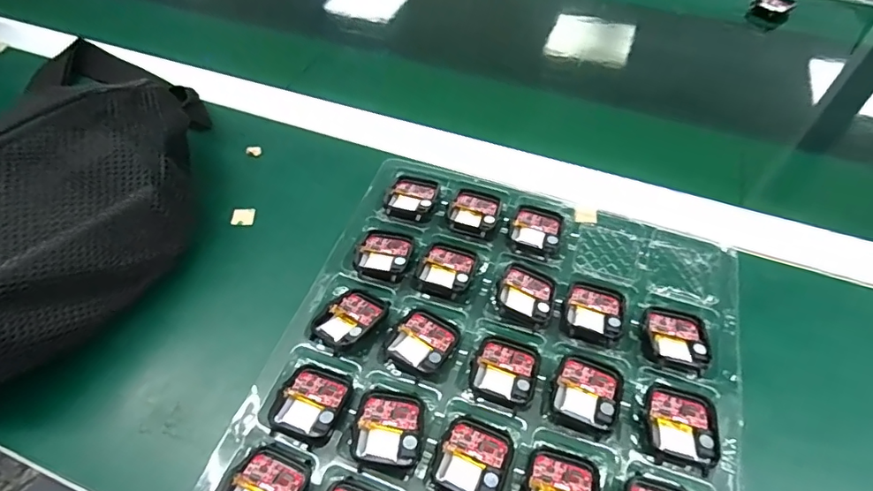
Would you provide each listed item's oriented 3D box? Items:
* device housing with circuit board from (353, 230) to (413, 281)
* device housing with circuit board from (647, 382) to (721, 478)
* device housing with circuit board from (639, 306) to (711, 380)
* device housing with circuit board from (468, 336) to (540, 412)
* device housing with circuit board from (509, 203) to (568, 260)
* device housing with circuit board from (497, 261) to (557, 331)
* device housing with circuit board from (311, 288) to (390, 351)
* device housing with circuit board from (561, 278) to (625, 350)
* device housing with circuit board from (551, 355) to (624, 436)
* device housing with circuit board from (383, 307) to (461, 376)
[{"bbox_3d":[-0.036,0.006,0.345,0.037,0.007,0.044,9,51,8],"label":"device housing with circuit board"},{"bbox_3d":[0.135,0.100,0.275,0.036,0.012,0.046,14,52,11],"label":"device housing with circuit board"},{"bbox_3d":[0.147,0.057,0.307,0.040,0.009,0.046,15,52,12],"label":"device housing with circuit board"},{"bbox_3d":[0.041,0.074,0.295,0.038,0.007,0.045,17,53,13],"label":"device housing with circuit board"},{"bbox_3d":[0.072,-0.010,0.357,0.036,0.004,0.048,18,53,14],"label":"device housing with circuit board"},{"bbox_3d":[0.058,0.032,0.323,0.035,0.008,0.045,15,52,12],"label":"device housing with circuit board"},{"bbox_3d":[-0.054,0.046,0.315,0.035,0.011,0.045,34,58,24],"label":"device housing with circuit board"},{"bbox_3d":[0.101,0.041,0.318,0.037,0.005,0.046,13,52,11],"label":"device housing with circuit board"},{"bbox_3d":[0.086,0.086,0.286,0.035,0.009,0.043,18,53,14],"label":"device housing with circuit board"},{"bbox_3d":[-0.008,0.059,0.305,0.037,0.005,0.043,23,54,18],"label":"device housing with circuit board"}]

